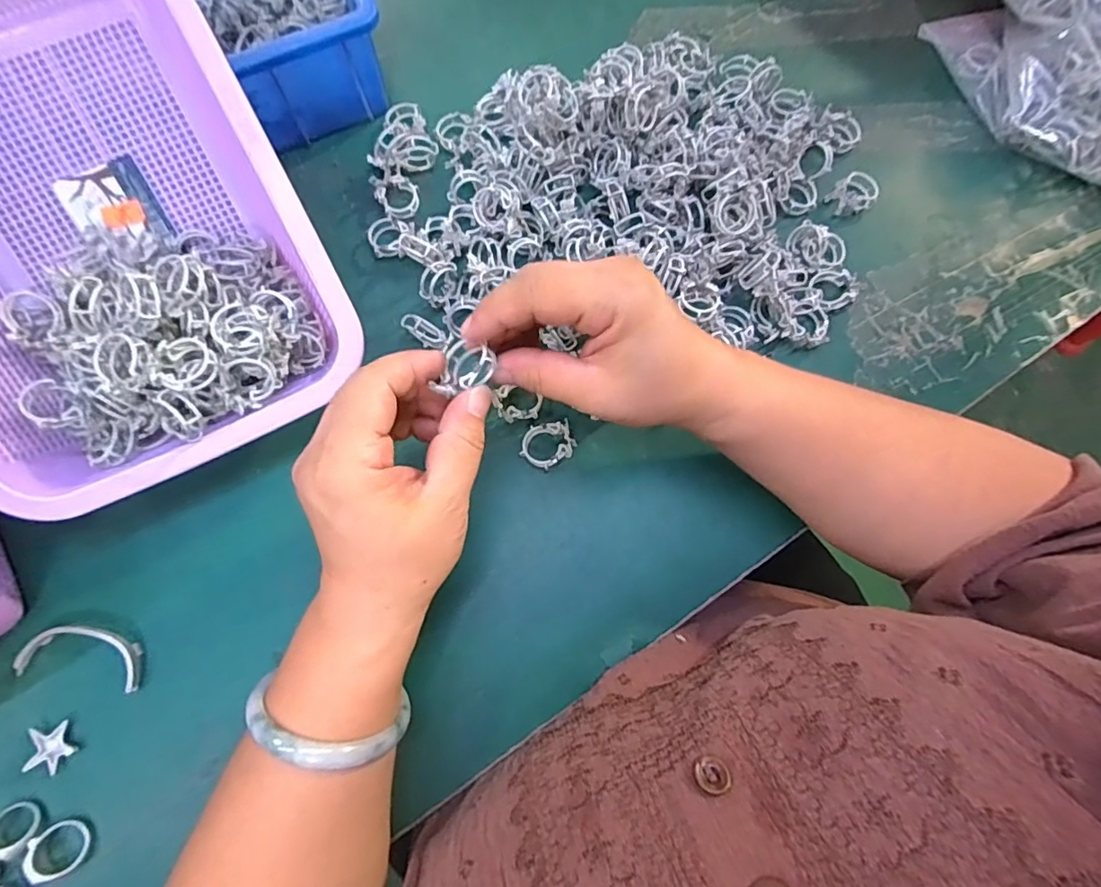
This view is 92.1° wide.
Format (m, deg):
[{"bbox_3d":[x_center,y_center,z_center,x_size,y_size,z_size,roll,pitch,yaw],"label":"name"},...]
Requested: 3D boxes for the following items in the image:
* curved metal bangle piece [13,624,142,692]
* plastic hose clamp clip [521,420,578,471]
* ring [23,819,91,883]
[{"bbox_3d":[-0.247,0.112,0.281,0.064,0.007,0.026,10,76,1],"label":"curved metal bangle piece"},{"bbox_3d":[-0.002,0.002,0.315,0.032,0.011,0.026,-19,77,-6],"label":"plastic hose clamp clip"},{"bbox_3d":[-0.241,0.199,0.259,0.024,0.011,0.023,0,76,-2],"label":"ring"}]

